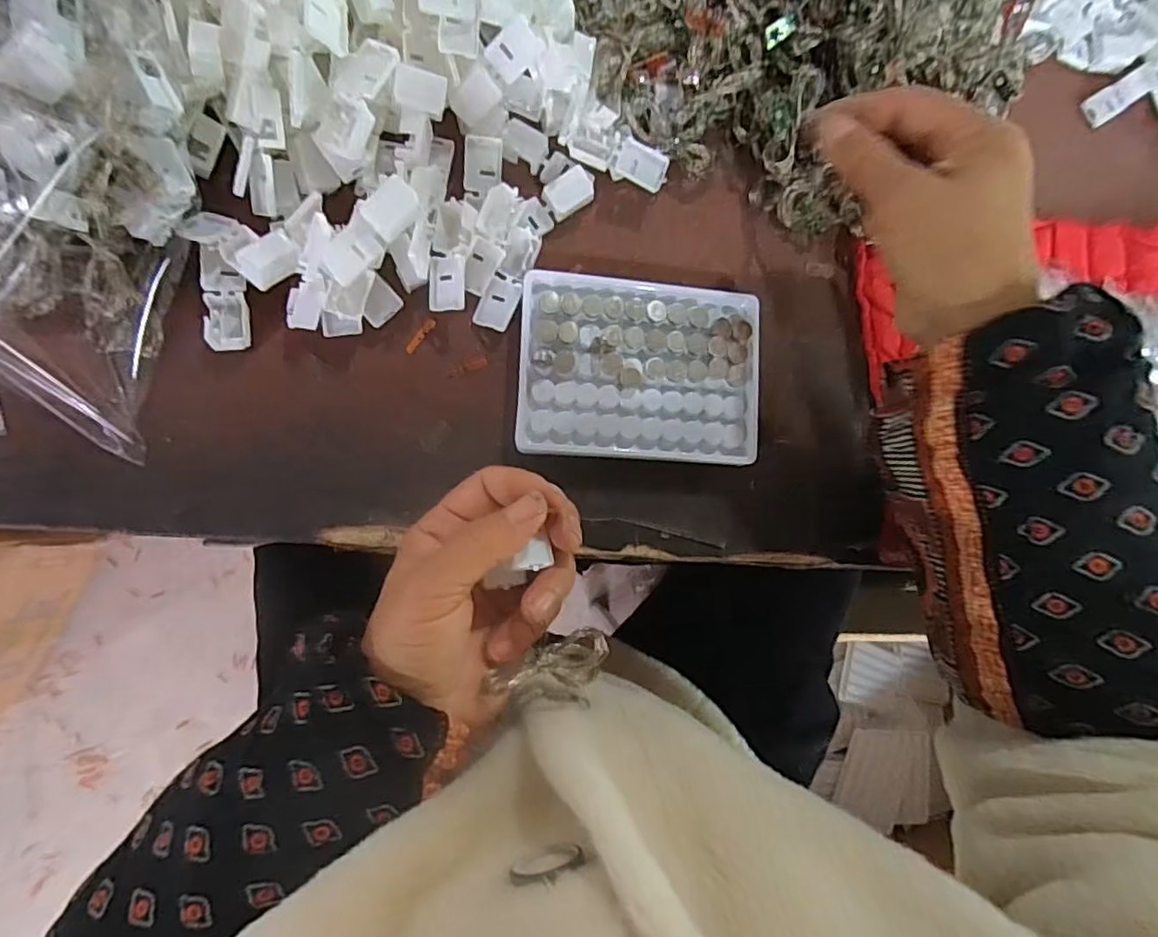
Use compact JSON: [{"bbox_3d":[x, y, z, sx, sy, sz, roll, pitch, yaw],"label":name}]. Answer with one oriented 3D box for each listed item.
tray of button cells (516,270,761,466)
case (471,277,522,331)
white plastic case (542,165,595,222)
[{"bbox_3d":[0.033,-0.054,0.323,0.129,0.015,0.097,3,85,-9],"label":"tray of button cells"},{"bbox_3d":[-0.043,-0.088,0.320,0.019,0.004,0.027,22,82,-7],"label":"case"},{"bbox_3d":[-0.005,-0.151,0.328,0.025,0.013,0.018,-35,92,-10],"label":"white plastic case"}]

